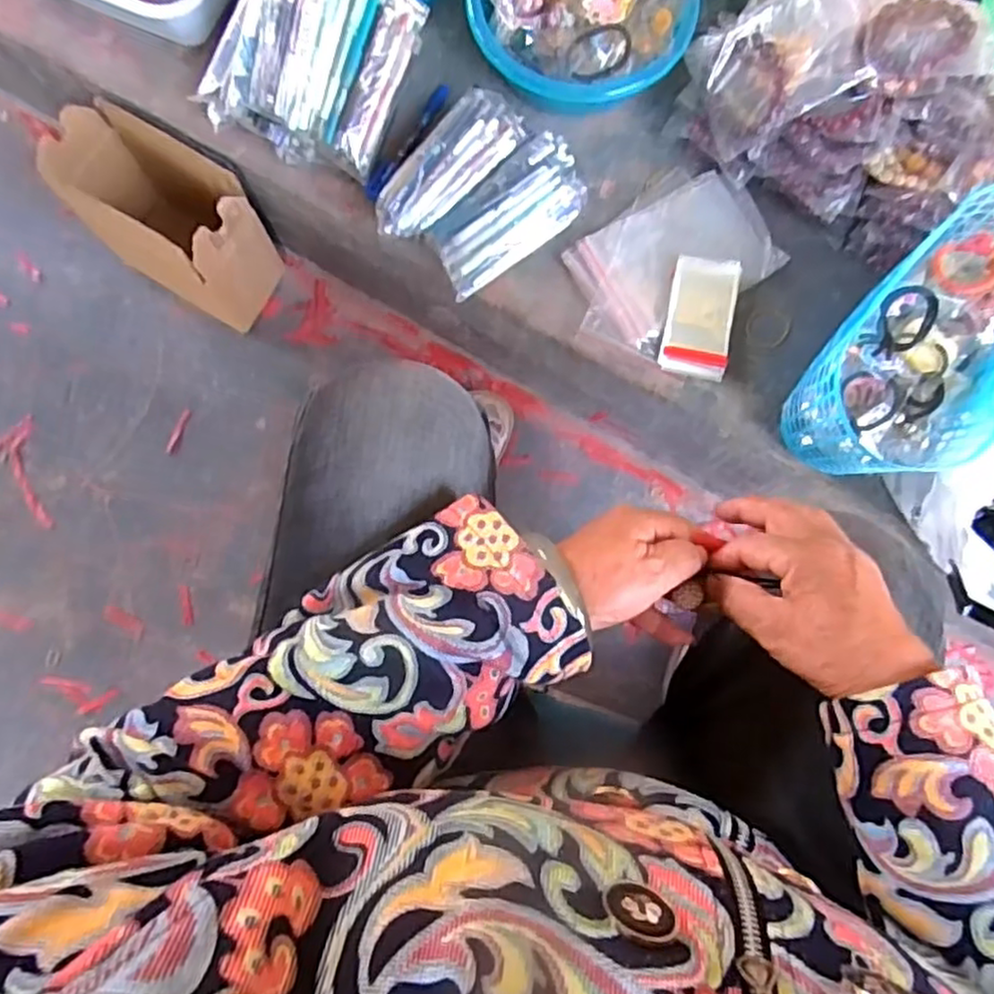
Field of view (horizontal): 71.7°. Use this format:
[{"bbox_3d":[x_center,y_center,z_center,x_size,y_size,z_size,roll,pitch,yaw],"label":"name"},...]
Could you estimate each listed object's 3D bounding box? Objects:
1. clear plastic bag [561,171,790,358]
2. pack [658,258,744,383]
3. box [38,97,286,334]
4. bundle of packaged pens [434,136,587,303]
[{"bbox_3d":[0.173,-0.238,0.702,0.212,0.012,0.131,-33,83,-6],"label":"clear plastic bag"},{"bbox_3d":[0.207,-0.183,0.696,0.066,0.008,0.125,12,81,0],"label":"pack"},{"bbox_3d":[-0.376,-0.321,0.803,0.212,0.173,0.120,31,82,3],"label":"box"},{"bbox_3d":[0.013,-0.282,0.685,0.179,0.055,0.081,-38,84,-7],"label":"bundle of packaged pens"}]

